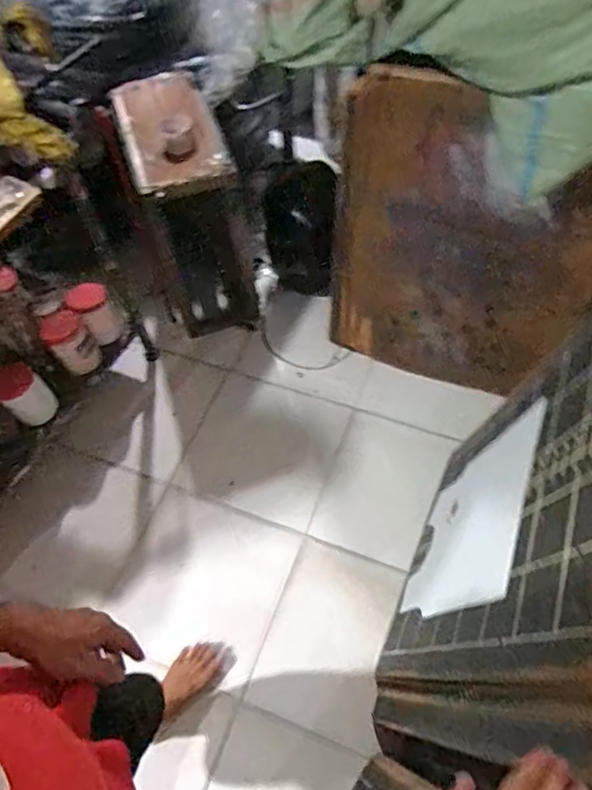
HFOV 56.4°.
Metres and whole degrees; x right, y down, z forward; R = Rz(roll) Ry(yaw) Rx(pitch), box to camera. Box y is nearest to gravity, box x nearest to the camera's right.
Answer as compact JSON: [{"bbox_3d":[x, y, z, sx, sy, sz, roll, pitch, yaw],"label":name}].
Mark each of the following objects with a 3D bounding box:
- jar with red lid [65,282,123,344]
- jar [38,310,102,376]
[{"bbox_3d":[-0.540,-0.220,1.498,0.098,0.135,0.116,-35,64,-17],"label":"jar with red lid"},{"bbox_3d":[-0.595,-0.136,1.464,0.108,0.147,0.108,-1,59,2],"label":"jar"}]

